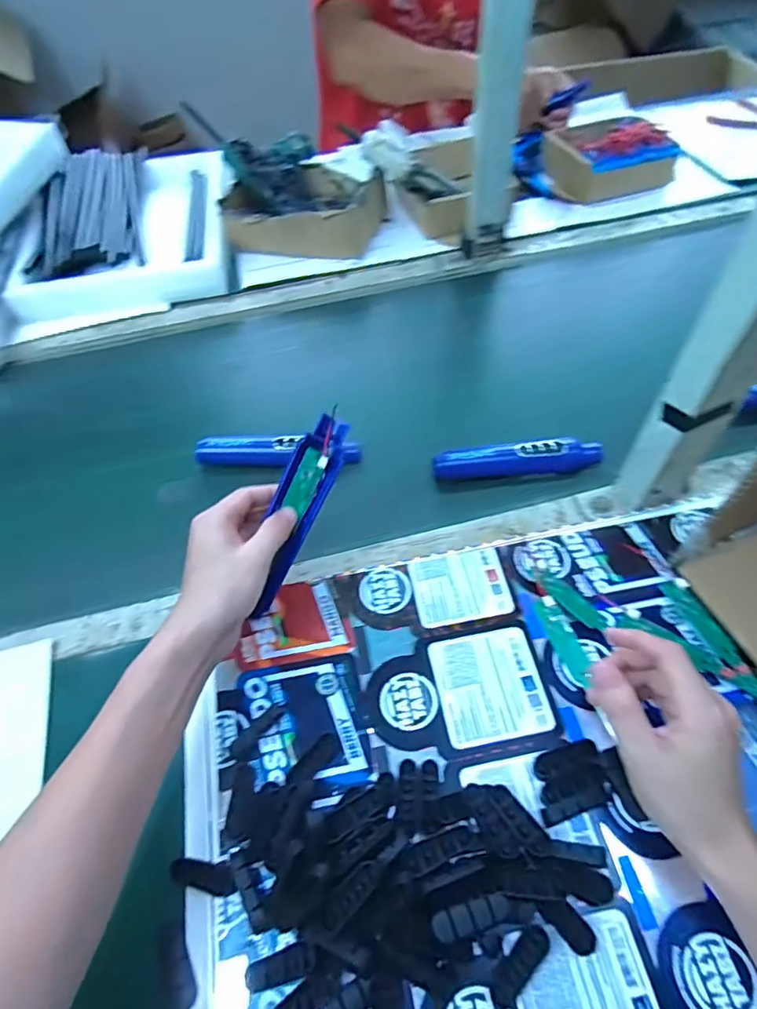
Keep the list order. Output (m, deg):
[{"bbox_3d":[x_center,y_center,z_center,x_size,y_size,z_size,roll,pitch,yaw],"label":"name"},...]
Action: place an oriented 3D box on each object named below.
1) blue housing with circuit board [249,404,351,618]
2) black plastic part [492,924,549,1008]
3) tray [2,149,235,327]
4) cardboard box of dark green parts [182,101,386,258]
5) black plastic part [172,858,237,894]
[{"bbox_3d":[-0.066,0.006,0.437,0.035,0.021,0.165,18,86,16],"label":"blue housing with circuit board"},{"bbox_3d":[0.085,0.277,0.326,0.014,0.008,0.046,36,64,25],"label":"black plastic part"},{"bbox_3d":[-0.381,-0.435,0.824,0.299,0.070,0.382,-10,56,-6],"label":"tray"},{"bbox_3d":[-0.108,-0.474,0.822,0.232,0.091,0.239,2,56,2],"label":"cardboard box of dark green parts"},{"bbox_3d":[-0.116,0.250,0.364,0.051,0.010,0.016,-2,54,18],"label":"black plastic part"}]

